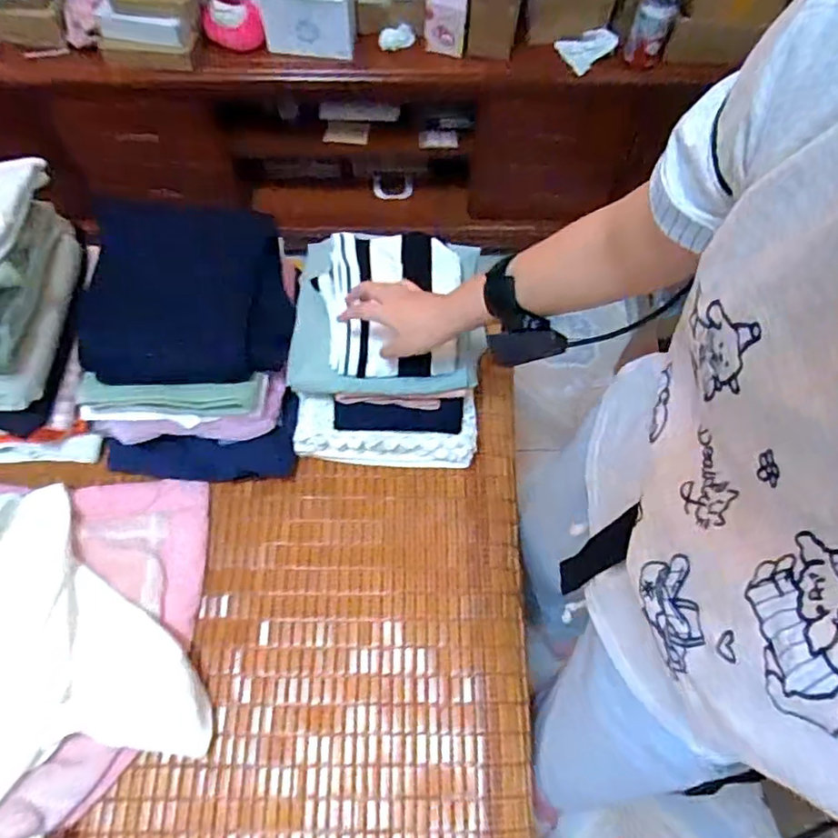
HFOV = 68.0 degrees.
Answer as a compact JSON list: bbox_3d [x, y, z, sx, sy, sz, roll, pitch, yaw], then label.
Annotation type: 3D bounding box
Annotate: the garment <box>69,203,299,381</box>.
[{"bbox_3d":[-0.319,-0.180,0.855,0.261,0.034,0.344,-11,53,-10],"label":"garment"}]

